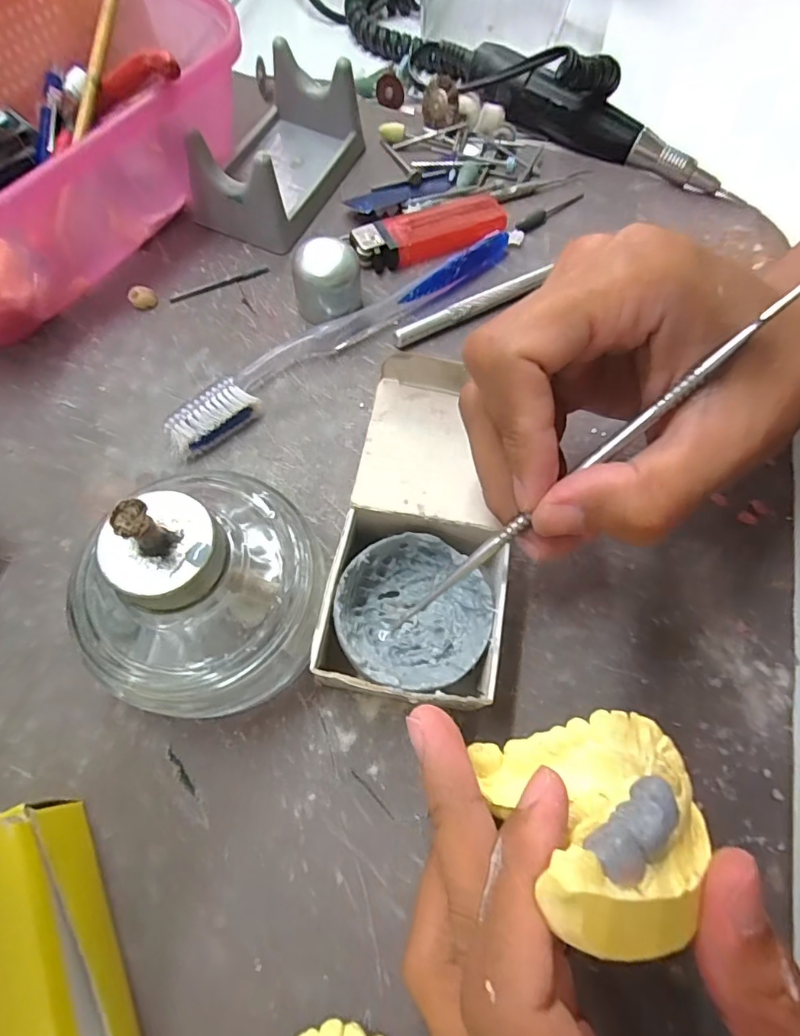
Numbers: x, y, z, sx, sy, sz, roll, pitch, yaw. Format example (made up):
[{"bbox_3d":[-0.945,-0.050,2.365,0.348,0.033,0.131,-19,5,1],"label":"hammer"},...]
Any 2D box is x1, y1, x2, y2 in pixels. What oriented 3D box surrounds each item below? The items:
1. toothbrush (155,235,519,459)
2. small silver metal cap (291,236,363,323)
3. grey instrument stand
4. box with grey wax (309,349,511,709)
[{"bbox_3d":[-0.023,-0.088,0.240,0.186,0.013,0.026,-38,74,-16],"label":"toothbrush"},{"bbox_3d":[-0.033,-0.107,0.239,0.029,0.028,0.021,-1,68,-3],"label":"small silver metal cap"},{"bbox_3d":[-0.061,-0.186,0.264,0.058,0.037,0.095,18,68,4],"label":"grey instrument stand"},{"bbox_3d":[0.009,0.006,0.180,0.054,0.052,0.106,11,68,1],"label":"box with grey wax"}]

